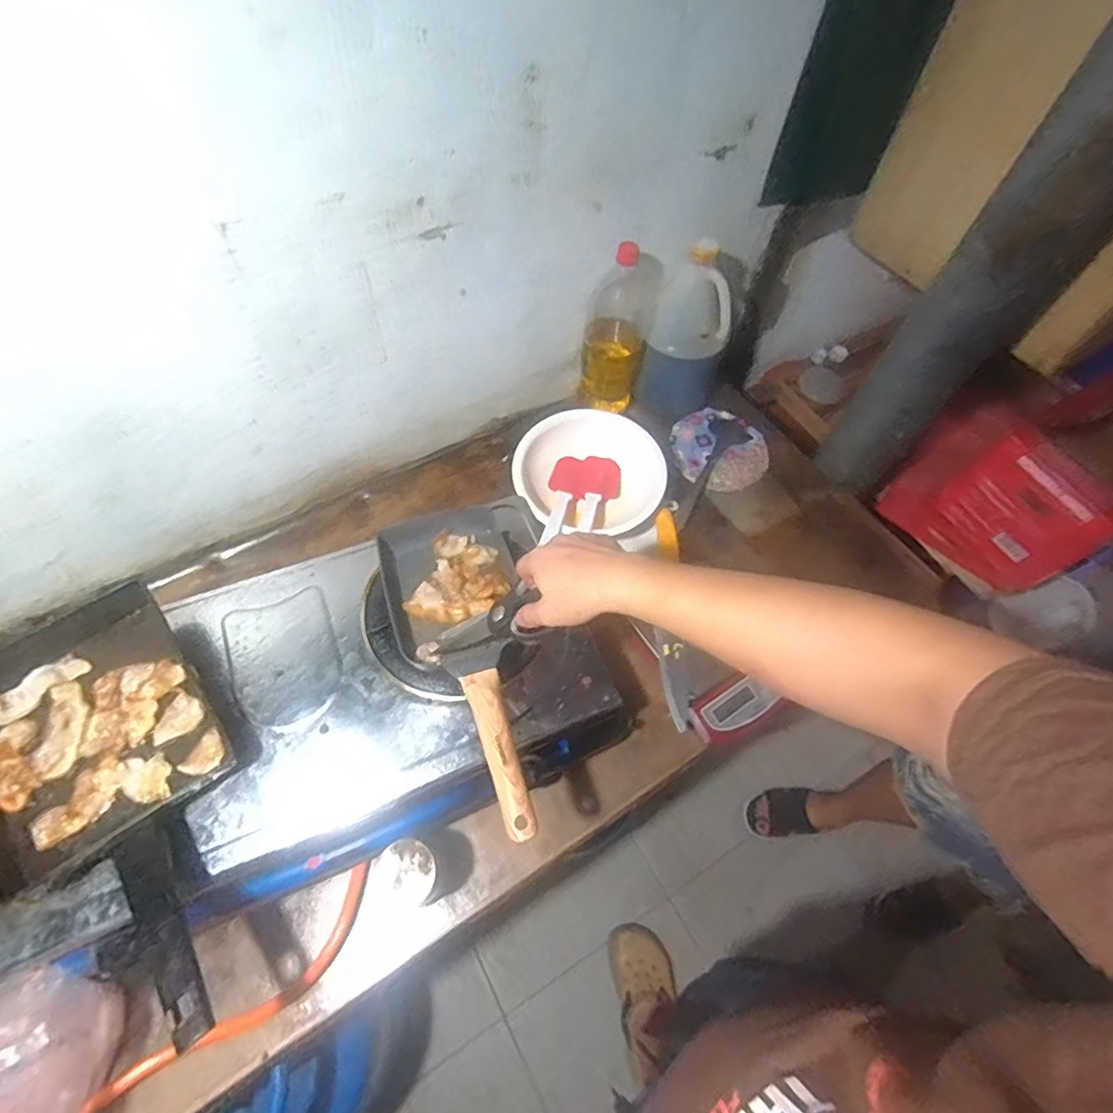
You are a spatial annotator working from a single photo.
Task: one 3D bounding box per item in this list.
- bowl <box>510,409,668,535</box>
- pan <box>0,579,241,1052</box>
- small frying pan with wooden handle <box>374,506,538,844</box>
[{"bbox_3d":[0.045,-0.122,0.895,0.226,0.094,0.188,-9,60,-10],"label":"bowl"},{"bbox_3d":[-0.432,0.233,0.568,0.212,0.065,0.445,-35,67,-22],"label":"pan"},{"bbox_3d":[-0.085,0.106,0.630,0.161,0.064,0.379,-16,61,-14],"label":"small frying pan with wooden handle"}]

